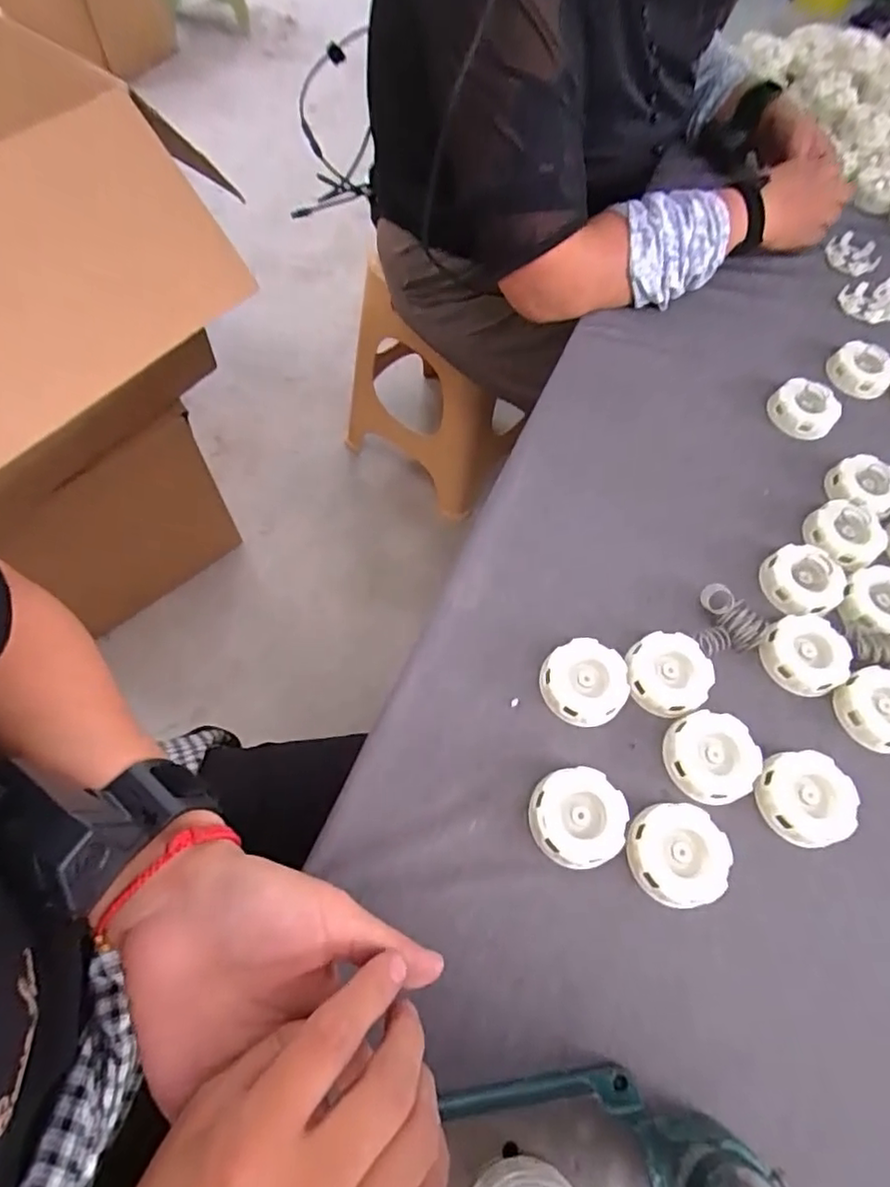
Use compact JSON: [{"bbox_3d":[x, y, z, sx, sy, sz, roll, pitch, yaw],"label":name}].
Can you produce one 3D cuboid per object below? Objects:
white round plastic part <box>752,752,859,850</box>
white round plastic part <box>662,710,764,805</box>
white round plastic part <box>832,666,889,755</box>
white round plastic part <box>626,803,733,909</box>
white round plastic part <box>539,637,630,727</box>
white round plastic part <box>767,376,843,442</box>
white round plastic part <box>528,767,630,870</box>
[{"bbox_3d":[0.252,0.145,0.424,0.066,0.017,0.061,2,63,-4],"label":"white round plastic part"},{"bbox_3d":[0.190,0.116,0.428,0.064,0.012,0.061,2,63,-4],"label":"white round plastic part"},{"bbox_3d":[0.335,0.088,0.458,0.067,0.018,0.059,-23,67,-16],"label":"white round plastic part"},{"bbox_3d":[0.153,0.173,0.399,0.063,0.019,0.060,2,63,-4],"label":"white round plastic part"},{"bbox_3d":[0.104,0.067,0.448,0.061,0.018,0.061,2,63,-4],"label":"white round plastic part"},{"bbox_3d":[0.354,-0.182,0.594,0.062,0.026,0.055,40,67,15],"label":"white round plastic part"},{"bbox_3d":[0.088,0.150,0.403,0.063,0.014,0.060,2,63,-4],"label":"white round plastic part"}]

